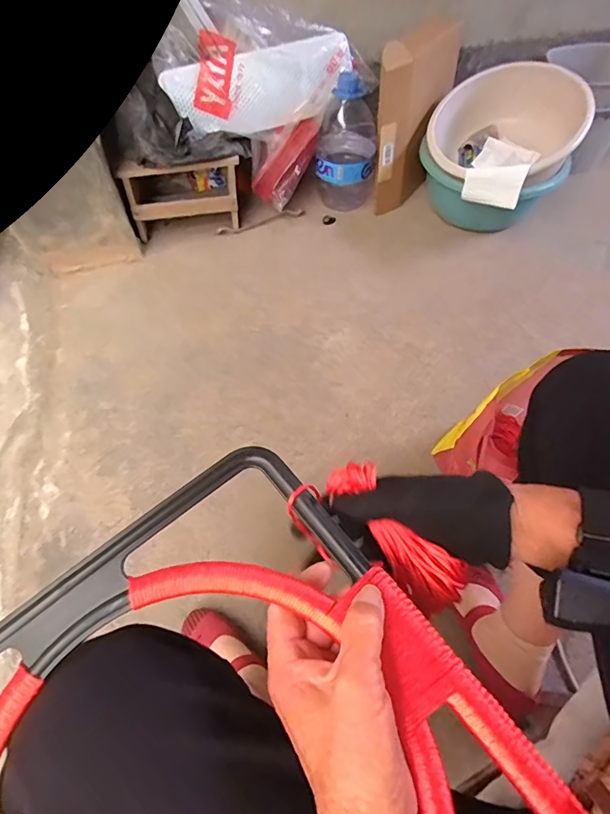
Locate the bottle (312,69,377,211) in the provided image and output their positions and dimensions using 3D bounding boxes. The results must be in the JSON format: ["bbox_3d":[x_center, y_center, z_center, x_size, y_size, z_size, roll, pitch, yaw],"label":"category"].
[{"bbox_3d":[0.113,-0.703,1.196,0.159,0.284,0.166,6,61,6],"label":"bottle"}]

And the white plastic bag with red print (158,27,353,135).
[{"bbox_3d":[-0.104,-0.778,1.082,0.450,0.161,0.126,-11,58,-5],"label":"white plastic bag with red print"}]

